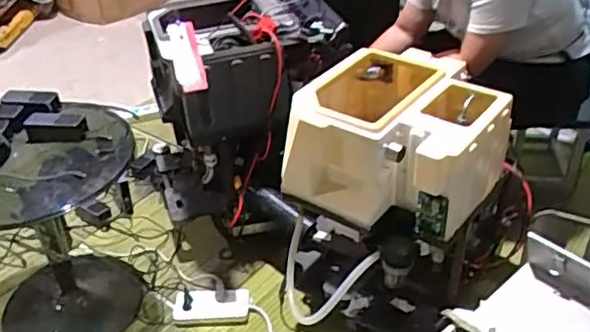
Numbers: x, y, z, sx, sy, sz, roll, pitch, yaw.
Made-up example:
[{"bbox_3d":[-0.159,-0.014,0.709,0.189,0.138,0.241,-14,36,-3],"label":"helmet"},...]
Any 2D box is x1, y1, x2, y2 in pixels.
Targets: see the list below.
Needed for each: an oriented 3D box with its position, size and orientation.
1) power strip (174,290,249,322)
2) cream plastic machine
[{"bbox_3d":[-0.217,0.364,1.618,0.198,0.035,0.088,1,35,4],"label":"power strip"},{"bbox_3d":[0.240,-0.065,1.370,0.406,0.238,0.376,20,41,28],"label":"cream plastic machine"}]

